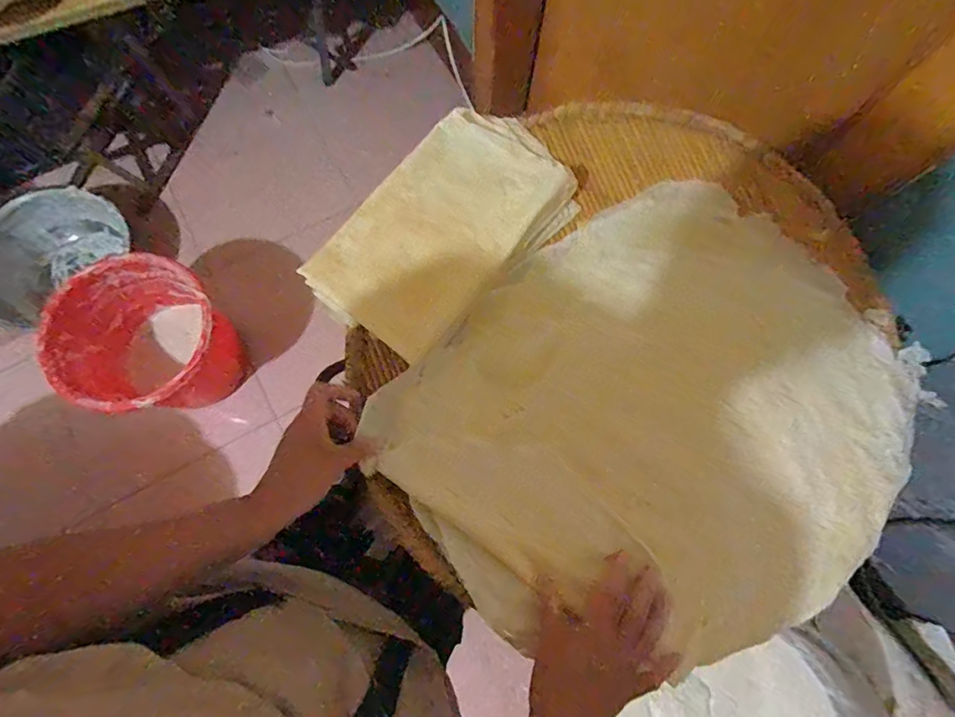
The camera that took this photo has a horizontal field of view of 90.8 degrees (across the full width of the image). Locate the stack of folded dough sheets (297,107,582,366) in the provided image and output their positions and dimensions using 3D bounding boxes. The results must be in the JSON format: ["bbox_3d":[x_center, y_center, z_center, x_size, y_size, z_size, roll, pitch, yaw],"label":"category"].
[{"bbox_3d":[-0.028,-0.152,0.525,0.187,0.054,0.322,38,78,7],"label":"stack of folded dough sheets"}]

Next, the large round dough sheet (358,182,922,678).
[{"bbox_3d":[0.194,0.072,0.504,0.509,0.025,0.435,-37,82,-6],"label":"large round dough sheet"}]

